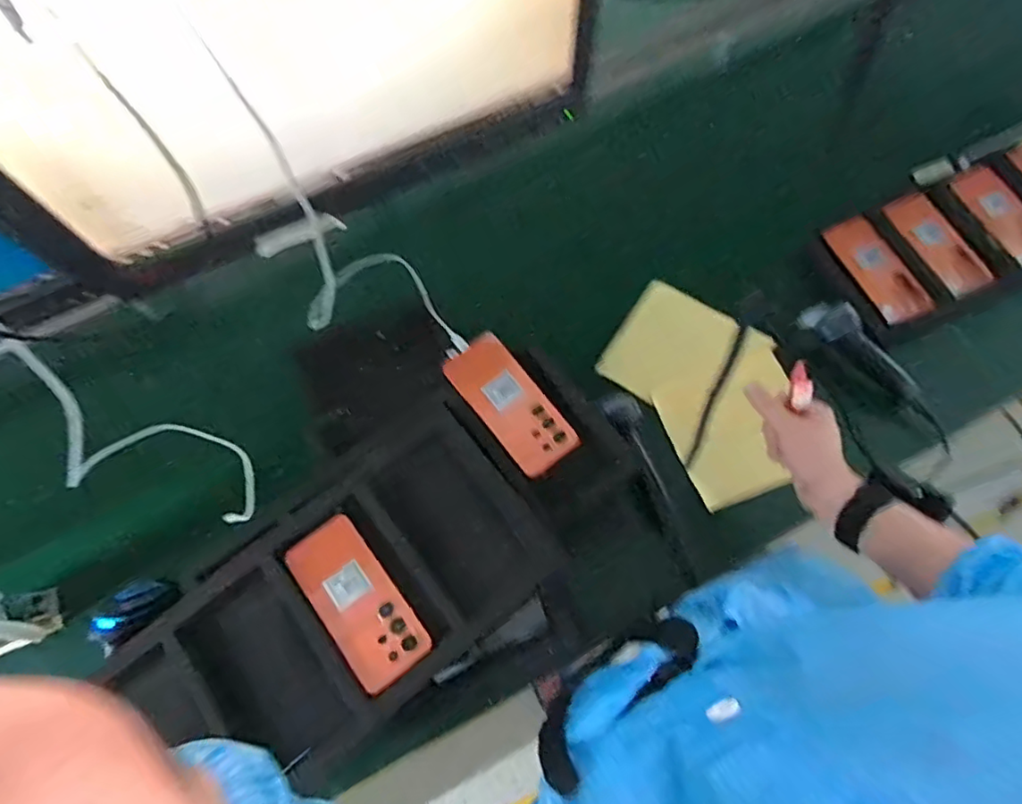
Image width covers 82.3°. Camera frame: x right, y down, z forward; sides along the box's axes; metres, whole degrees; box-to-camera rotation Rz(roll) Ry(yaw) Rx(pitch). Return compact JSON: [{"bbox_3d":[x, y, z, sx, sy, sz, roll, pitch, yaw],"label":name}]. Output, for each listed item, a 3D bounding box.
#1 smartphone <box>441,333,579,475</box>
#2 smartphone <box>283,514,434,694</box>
[{"bbox_3d":[0.000,0.001,0.703,0.080,0.006,0.177,-36,78,-12],"label":"smartphone"},{"bbox_3d":[-0.160,0.204,0.606,0.076,0.013,0.173,-37,70,-12],"label":"smartphone"}]

